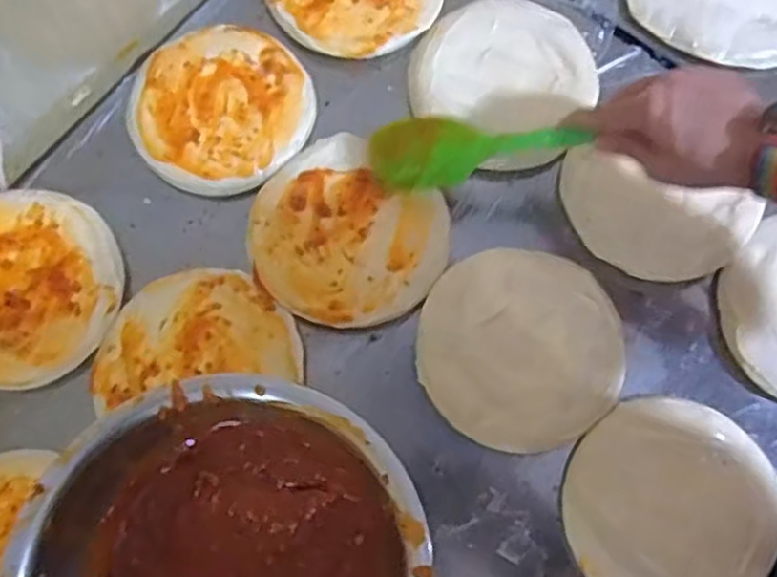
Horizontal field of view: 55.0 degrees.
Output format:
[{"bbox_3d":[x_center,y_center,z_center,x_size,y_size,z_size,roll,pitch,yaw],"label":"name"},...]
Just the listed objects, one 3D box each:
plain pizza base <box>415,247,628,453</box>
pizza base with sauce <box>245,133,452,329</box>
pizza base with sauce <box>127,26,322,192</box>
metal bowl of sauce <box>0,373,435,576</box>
[{"bbox_3d":[0.097,0.041,0.543,0.146,0.015,0.141,4,74,1],"label":"plain pizza base"},{"bbox_3d":[-0.033,-0.045,0.574,0.146,0.009,0.146,-8,74,-3],"label":"pizza base with sauce"},{"bbox_3d":[-0.136,-0.148,0.605,0.139,0.013,0.142,23,75,6],"label":"pizza base with sauce"},{"bbox_3d":[-0.081,0.149,0.384,0.193,0.080,0.193,4,58,-6],"label":"metal bowl of sauce"}]

